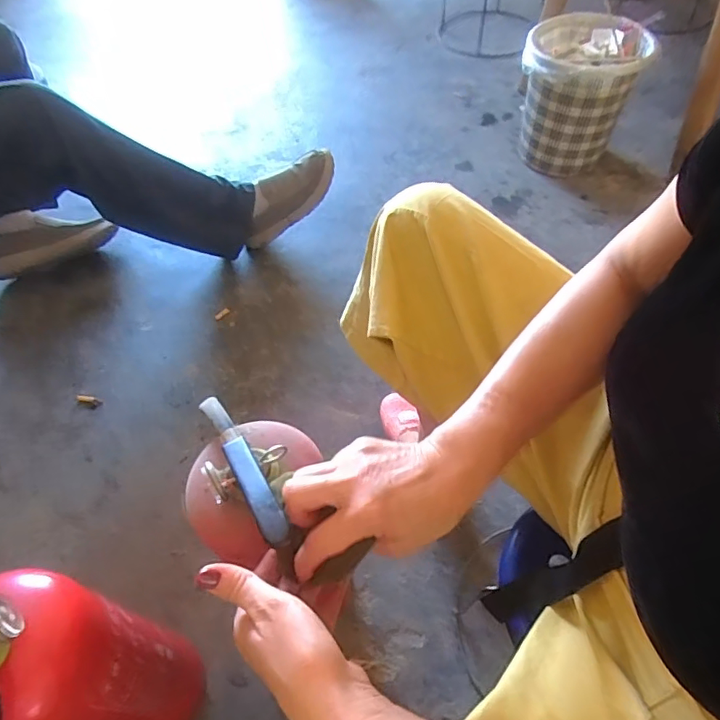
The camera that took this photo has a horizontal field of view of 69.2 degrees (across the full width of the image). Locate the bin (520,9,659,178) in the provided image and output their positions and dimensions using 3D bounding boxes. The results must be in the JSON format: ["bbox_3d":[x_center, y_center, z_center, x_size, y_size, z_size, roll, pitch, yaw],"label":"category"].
[{"bbox_3d":[0.502,-0.603,1.238,0.254,0.319,0.209,21,57,18],"label":"bin"}]

